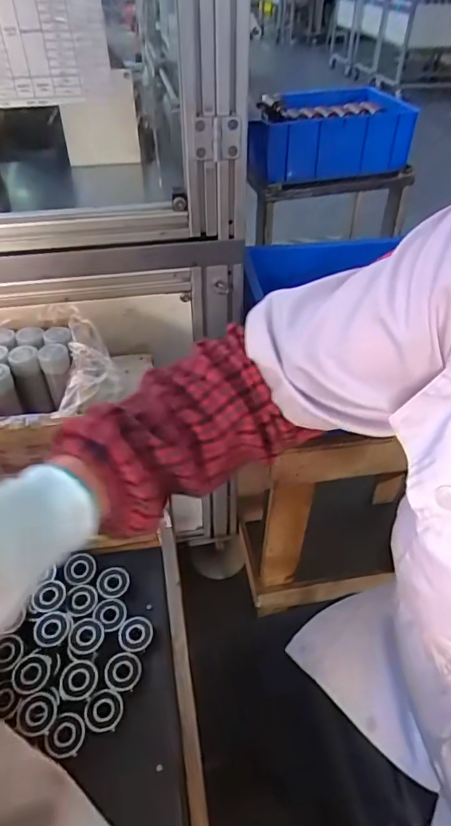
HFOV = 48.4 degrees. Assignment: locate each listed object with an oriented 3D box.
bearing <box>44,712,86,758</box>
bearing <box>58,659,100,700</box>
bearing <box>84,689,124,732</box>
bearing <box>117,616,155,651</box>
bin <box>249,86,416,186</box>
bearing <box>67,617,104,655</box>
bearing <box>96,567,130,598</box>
[{"bbox_3d":[-0.128,0.257,0.402,0.029,0.009,0.029,1,44,-1],"label":"bearing"},{"bbox_3d":[-0.125,0.225,0.426,0.031,0.011,0.032,-28,51,-27],"label":"bearing"},{"bbox_3d":[-0.101,0.247,0.417,0.031,0.007,0.029,1,44,-1],"label":"bearing"},{"bbox_3d":[-0.083,0.203,0.462,0.031,0.007,0.031,1,44,-1],"label":"bearing"},{"bbox_3d":[0.292,-0.834,1.504,0.482,0.194,0.244,-16,46,-17],"label":"bin"},{"bbox_3d":[-0.126,0.201,0.453,0.032,0.008,0.030,1,44,-1],"label":"bearing"},{"bbox_3d":[-0.110,0.166,0.494,0.031,0.008,0.028,-9,44,-10],"label":"bearing"}]

